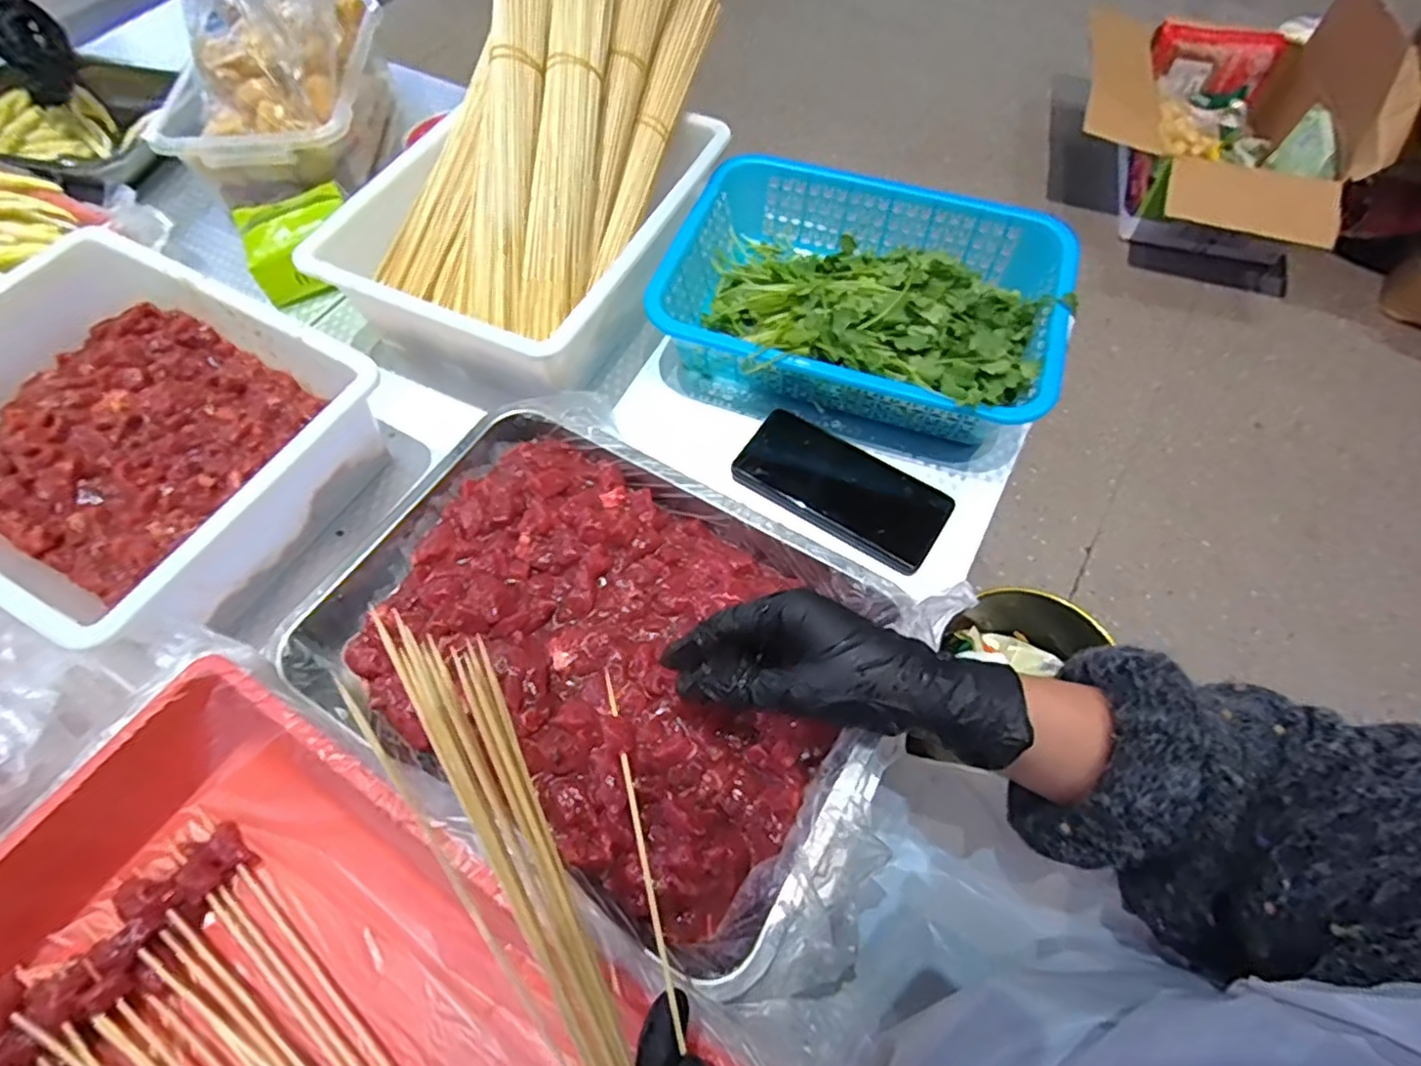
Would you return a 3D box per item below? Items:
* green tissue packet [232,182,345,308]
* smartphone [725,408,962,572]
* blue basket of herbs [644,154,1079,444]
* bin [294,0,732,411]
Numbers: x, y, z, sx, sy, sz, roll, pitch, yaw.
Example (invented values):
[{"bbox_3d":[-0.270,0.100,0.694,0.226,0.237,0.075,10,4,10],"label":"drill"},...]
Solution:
[{"bbox_3d":[-0.374,-0.271,0.624,0.097,0.047,0.109,-26,64,-12],"label":"green tissue packet"},{"bbox_3d":[0.101,-0.036,0.524,0.159,0.008,0.076,31,66,17],"label":"smartphone"},{"bbox_3d":[0.125,-0.193,0.569,0.310,0.072,0.230,18,63,11],"label":"blue basket of herbs"},{"bbox_3d":[-0.134,-0.313,0.556,0.232,0.205,0.372,19,63,11],"label":"bin"}]

